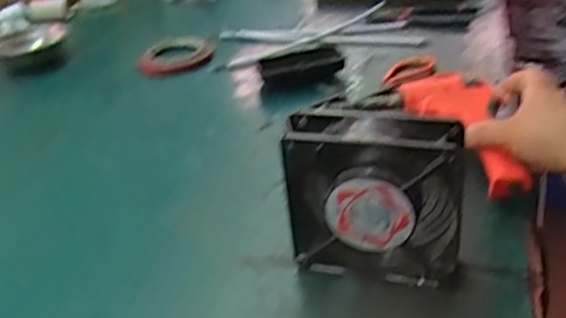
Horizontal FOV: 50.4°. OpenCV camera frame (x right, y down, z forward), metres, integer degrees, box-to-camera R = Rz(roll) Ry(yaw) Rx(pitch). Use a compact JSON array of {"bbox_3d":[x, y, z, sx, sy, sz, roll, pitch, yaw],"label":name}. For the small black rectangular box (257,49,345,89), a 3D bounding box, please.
[{"bbox_3d":[0.025,-0.107,0.720,0.100,0.035,0.046,-10,32,-5],"label":"small black rectangular box"}]

